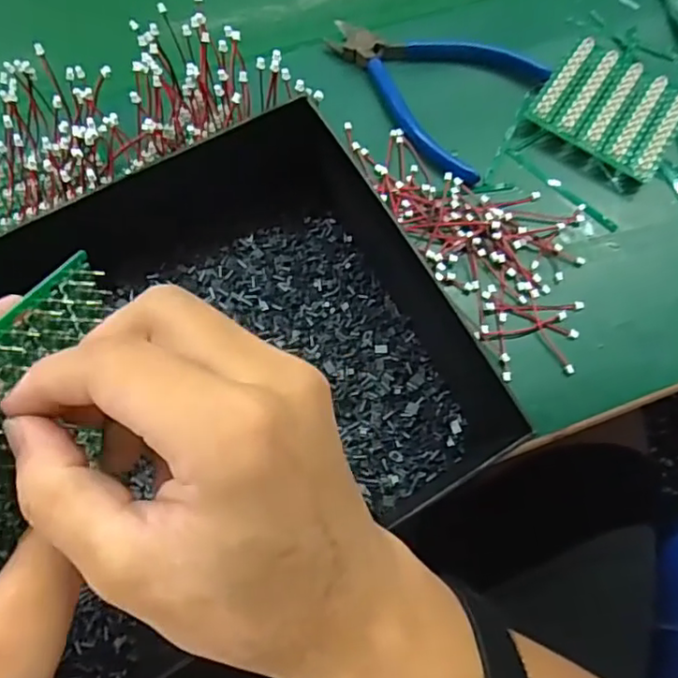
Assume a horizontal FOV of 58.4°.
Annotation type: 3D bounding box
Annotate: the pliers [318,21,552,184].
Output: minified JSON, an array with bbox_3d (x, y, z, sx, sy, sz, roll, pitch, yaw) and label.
[{"bbox_3d":[0.056,-0.171,0.400,0.134,0.011,0.113,34,72,11],"label":"pliers"}]

